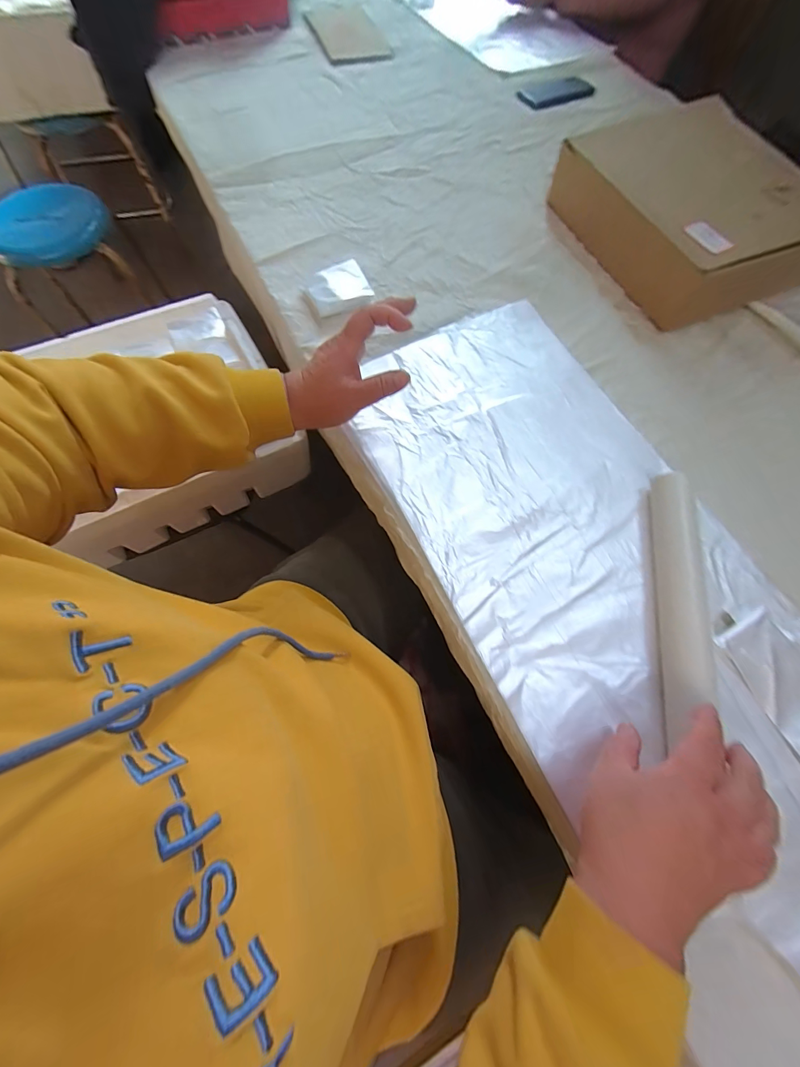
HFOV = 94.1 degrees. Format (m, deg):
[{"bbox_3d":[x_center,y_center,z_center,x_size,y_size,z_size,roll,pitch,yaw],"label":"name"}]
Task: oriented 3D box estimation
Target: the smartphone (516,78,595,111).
[{"bbox_3d":[0.299,-0.824,0.696,0.154,0.009,0.076,-24,72,-9],"label":"smartphone"}]

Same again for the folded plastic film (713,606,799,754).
[{"bbox_3d":[0.367,0.144,0.344,0.077,0.012,0.139,-29,73,-10],"label":"folded plastic film"}]

